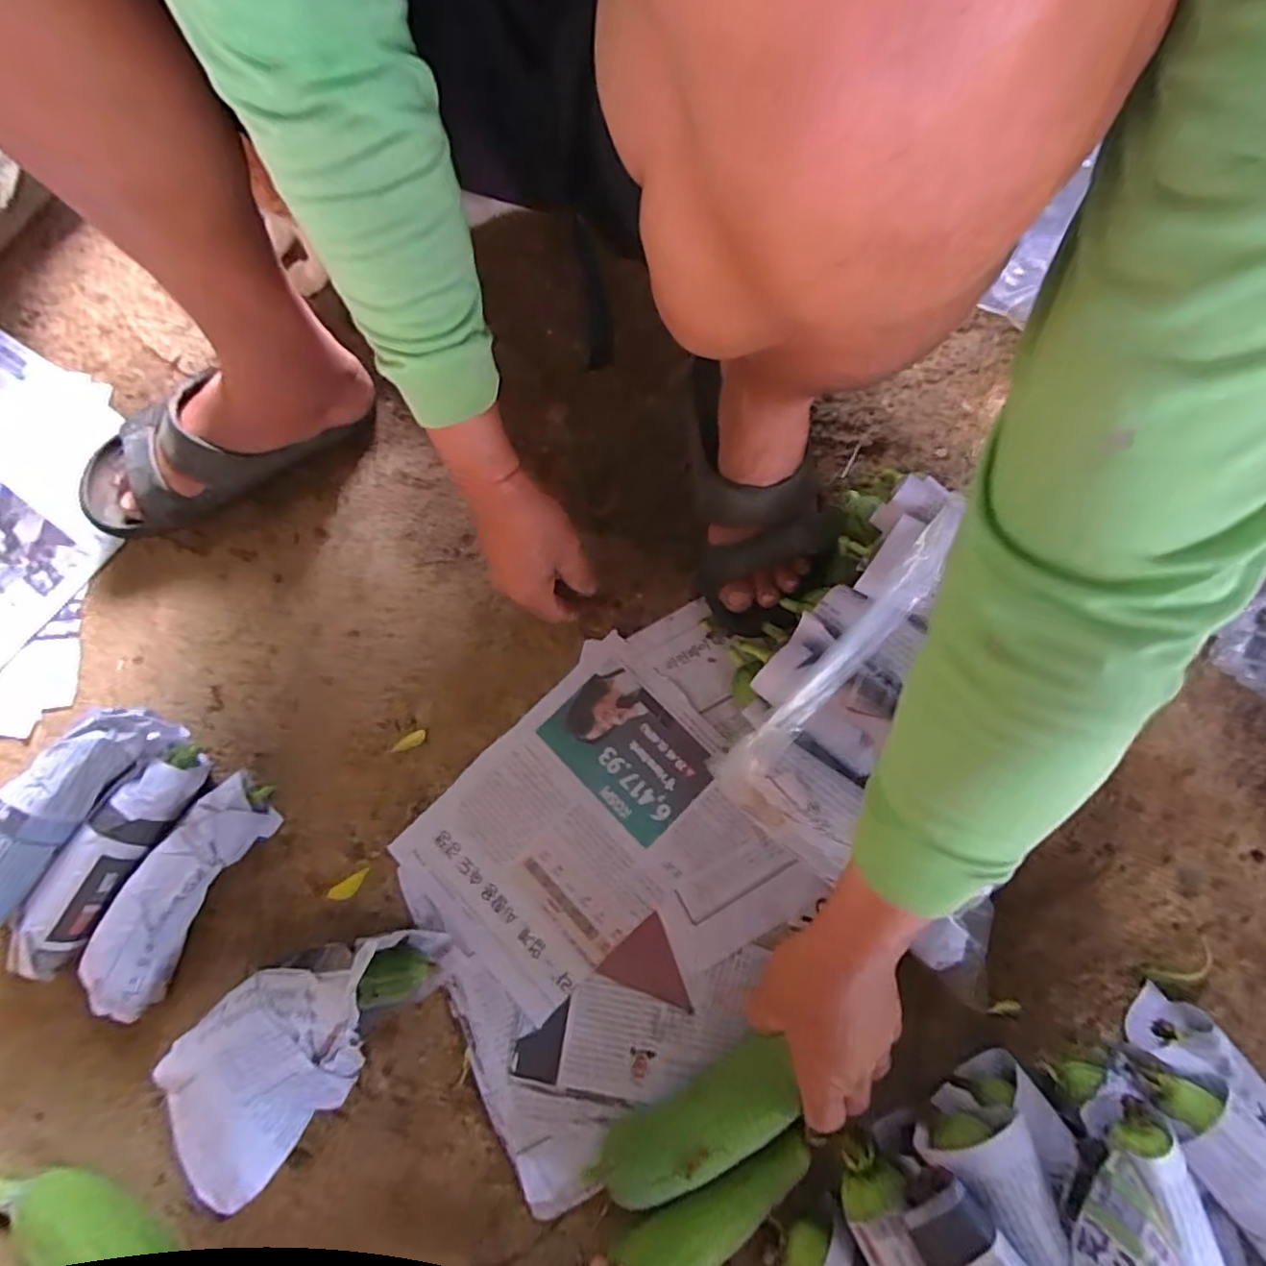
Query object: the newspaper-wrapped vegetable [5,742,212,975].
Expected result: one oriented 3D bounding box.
[{"bbox_3d":[-0.415,0.184,0.504,0.045,0.078,0.184,25,81,7],"label":"newspaper-wrapped vegetable"}]

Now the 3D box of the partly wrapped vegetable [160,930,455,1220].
[{"bbox_3d":[-0.249,0.303,0.479,0.195,0.065,0.112,-42,79,-8],"label":"partly wrapped vegetable"}]

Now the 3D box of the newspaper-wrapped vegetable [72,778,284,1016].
[{"bbox_3d":[-0.369,0.211,0.506,0.054,0.058,0.189,29,79,8],"label":"newspaper-wrapped vegetable"}]

